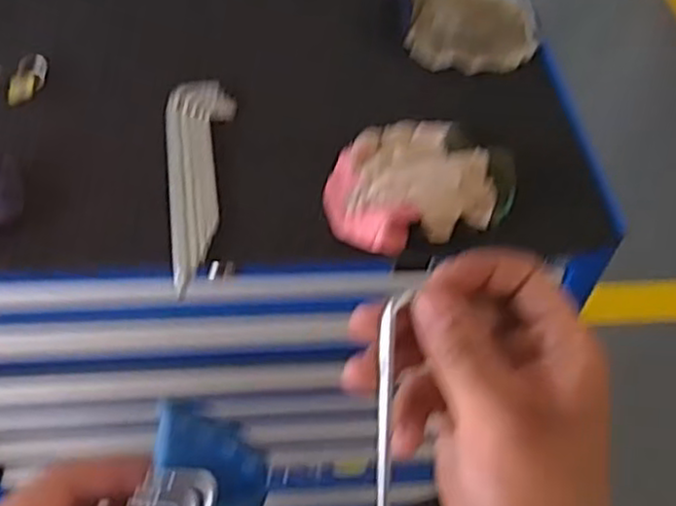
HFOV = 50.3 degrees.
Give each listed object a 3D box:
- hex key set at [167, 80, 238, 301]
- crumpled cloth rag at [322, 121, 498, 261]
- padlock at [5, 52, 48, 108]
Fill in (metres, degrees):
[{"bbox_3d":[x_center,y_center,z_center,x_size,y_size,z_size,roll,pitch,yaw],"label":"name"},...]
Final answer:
[{"bbox_3d":[-0.123,-0.067,0.614,0.056,0.017,0.229,-1,53,-4],"label":"hex key set"},{"bbox_3d":[0.055,-0.063,0.606,0.142,0.030,0.133,-22,57,-18],"label":"crumpled cloth rag"},{"bbox_3d":[-0.292,-0.162,0.673,0.024,0.018,0.062,9,53,4],"label":"padlock"}]

